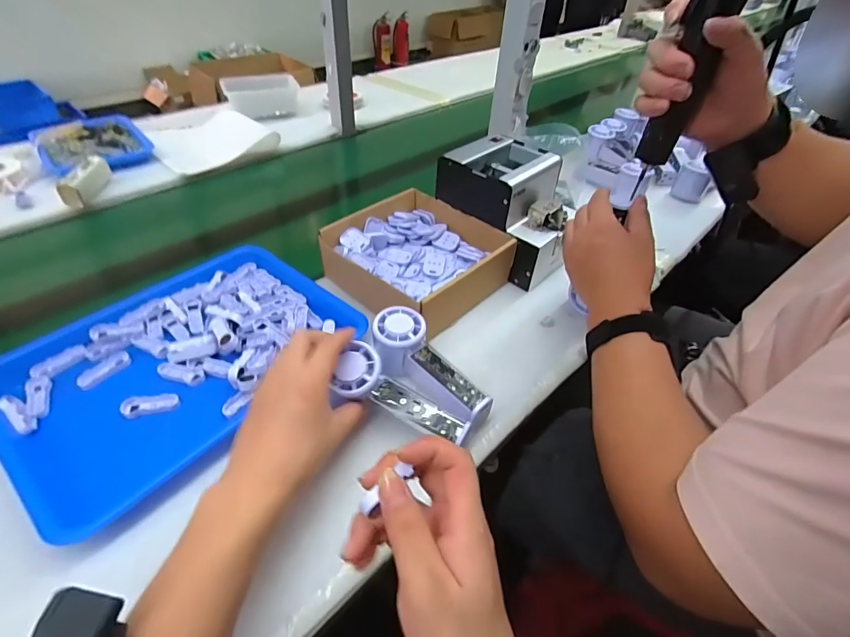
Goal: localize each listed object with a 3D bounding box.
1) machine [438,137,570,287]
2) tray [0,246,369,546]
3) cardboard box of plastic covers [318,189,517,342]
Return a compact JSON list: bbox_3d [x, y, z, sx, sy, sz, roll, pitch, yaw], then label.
[{"bbox_3d":[0.130,-0.164,0.630,0.183,0.139,0.141,35,52,29],"label":"machine"},{"bbox_3d":[-0.267,0.045,0.483,0.260,0.049,0.336,30,50,25],"label":"tray"},{"bbox_3d":[-0.010,-0.085,0.586,0.202,0.063,0.194,35,52,29],"label":"cardboard box of plastic covers"}]

